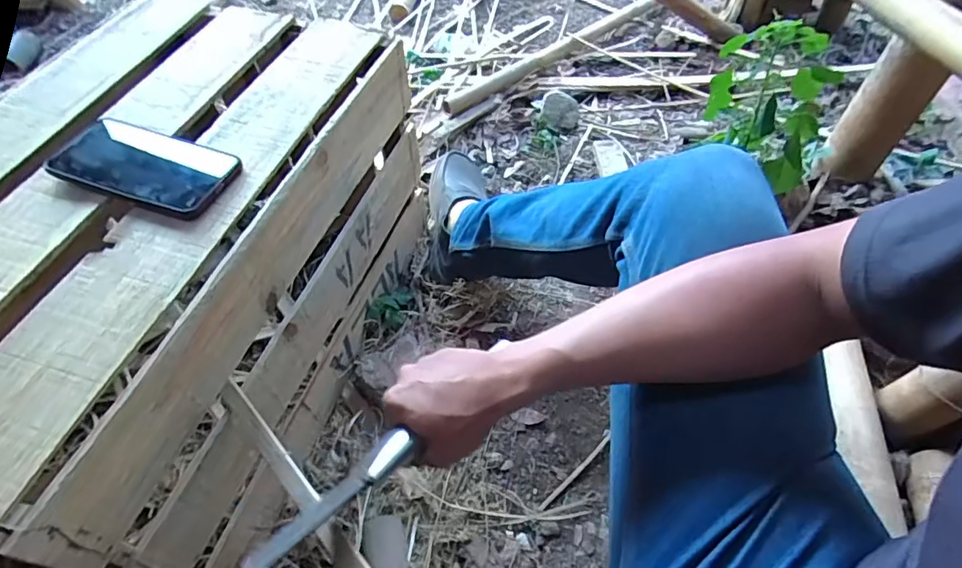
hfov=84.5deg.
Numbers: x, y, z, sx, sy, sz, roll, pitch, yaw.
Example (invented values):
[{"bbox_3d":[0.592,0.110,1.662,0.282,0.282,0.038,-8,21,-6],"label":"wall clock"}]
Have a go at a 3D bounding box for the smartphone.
[{"bbox_3d":[-0.299,-0.107,0.474,0.154,0.016,0.077,18,60,8],"label":"smartphone"}]

